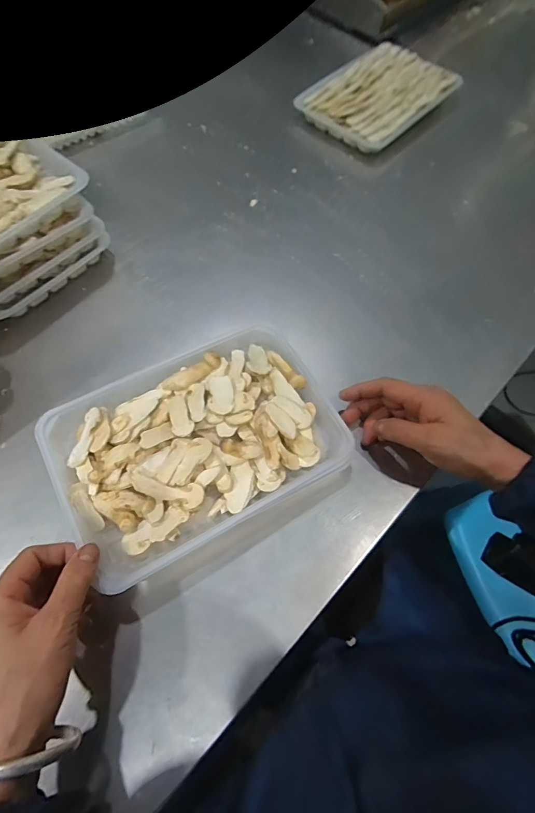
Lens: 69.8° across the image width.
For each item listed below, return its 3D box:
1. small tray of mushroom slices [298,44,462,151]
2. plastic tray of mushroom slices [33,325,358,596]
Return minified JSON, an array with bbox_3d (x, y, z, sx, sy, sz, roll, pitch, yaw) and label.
[{"bbox_3d":[0.165,-0.464,0.578,0.151,0.034,0.221,42,71,17],"label":"small tray of mushroom slices"},{"bbox_3d":[-0.059,0.028,0.339,0.233,0.042,0.164,-28,68,-11],"label":"plastic tray of mushroom slices"}]

